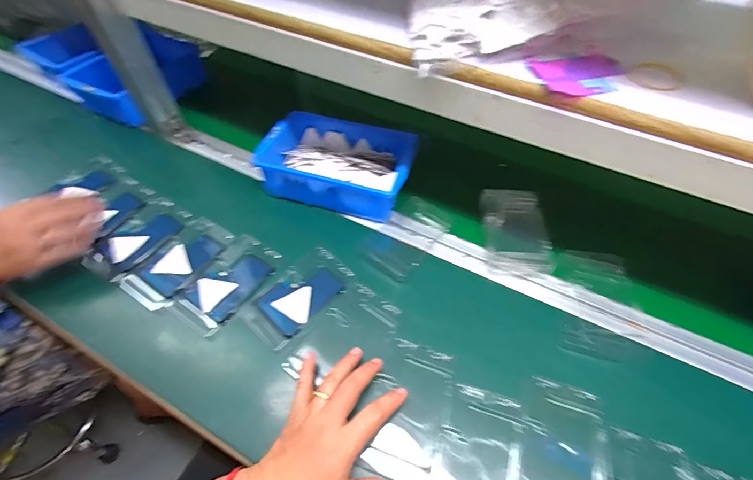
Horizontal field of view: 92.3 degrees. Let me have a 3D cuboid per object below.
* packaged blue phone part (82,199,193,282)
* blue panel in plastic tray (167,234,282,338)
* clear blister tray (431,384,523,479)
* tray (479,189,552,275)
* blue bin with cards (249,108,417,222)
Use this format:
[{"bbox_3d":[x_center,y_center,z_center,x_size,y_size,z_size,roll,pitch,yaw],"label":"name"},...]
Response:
[{"bbox_3d":[-0.315,-0.005,0.477,0.077,0.008,0.125,26,57,16],"label":"packaged blue phone part"},{"bbox_3d":[-0.180,0.051,0.440,0.071,0.020,0.125,32,59,20],"label":"blue panel in plastic tray"},{"bbox_3d":[0.094,0.208,0.337,0.075,0.017,0.123,15,54,9],"label":"clear blister tray"},{"bbox_3d":[0.188,-0.013,0.484,0.082,0.030,0.120,3,53,0],"label":"tray"},{"bbox_3d":[-0.052,-0.110,0.524,0.202,0.066,0.144,18,60,12],"label":"blue bin with cards"}]

